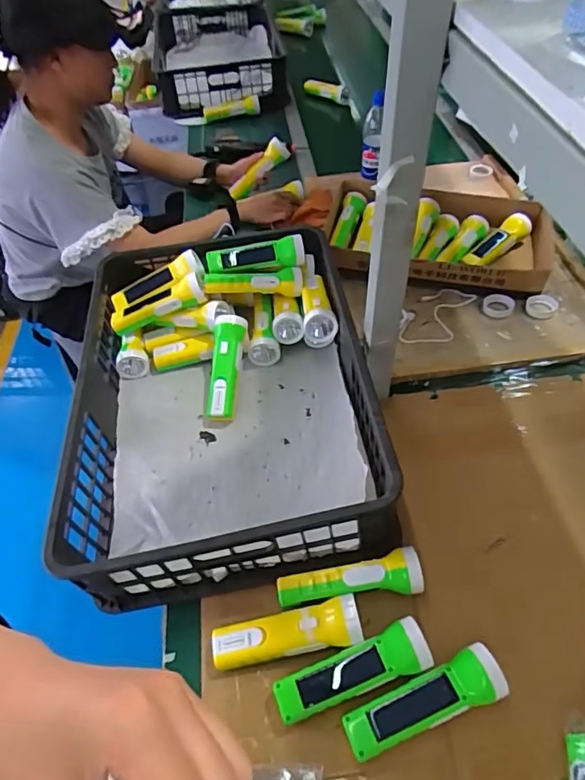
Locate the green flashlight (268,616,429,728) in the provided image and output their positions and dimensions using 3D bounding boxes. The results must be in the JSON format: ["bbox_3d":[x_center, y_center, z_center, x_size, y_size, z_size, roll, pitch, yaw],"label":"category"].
[{"bbox_3d":[0.064,0.302,0.551,0.166,0.046,0.046,-18,50,-10],"label":"green flashlight"}]

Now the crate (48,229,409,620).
[{"bbox_3d":[-0.104,-0.012,0.776,0.396,0.137,0.577,-8,49,-2],"label":"crate"}]

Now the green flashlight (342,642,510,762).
[{"bbox_3d":[0.134,0.321,0.532,0.168,0.043,0.048,-17,51,-11],"label":"green flashlight"}]

